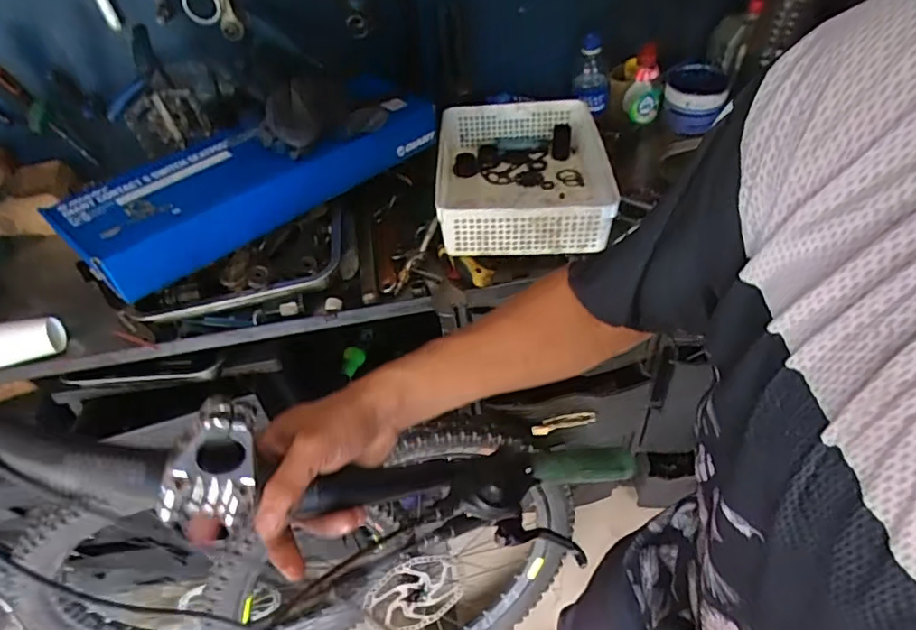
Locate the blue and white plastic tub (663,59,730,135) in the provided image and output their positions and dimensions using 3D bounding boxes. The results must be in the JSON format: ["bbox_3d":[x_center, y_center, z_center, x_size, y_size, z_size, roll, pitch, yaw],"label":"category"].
[{"bbox_3d":[0.416,-0.382,0.989,0.103,0.085,0.113,12,52,17],"label":"blue and white plastic tub"}]

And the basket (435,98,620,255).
[{"bbox_3d":[0.099,-0.225,0.893,0.256,0.094,0.333,-4,49,4],"label":"basket"}]

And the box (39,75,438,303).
[{"bbox_3d":[-0.265,-0.212,0.797,0.534,0.093,0.174,-39,55,-24],"label":"box"}]

